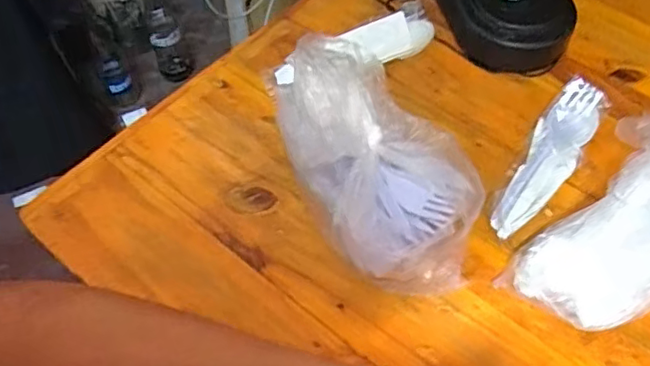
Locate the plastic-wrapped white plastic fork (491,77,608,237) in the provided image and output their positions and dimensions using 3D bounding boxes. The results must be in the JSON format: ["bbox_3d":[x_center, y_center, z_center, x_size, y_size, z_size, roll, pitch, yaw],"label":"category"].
[{"bbox_3d":[0.176,-0.019,0.471,0.039,0.026,0.156,30,63,19],"label":"plastic-wrapped white plastic fork"}]

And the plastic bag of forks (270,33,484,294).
[{"bbox_3d":[0.037,-0.017,0.431,0.105,0.093,0.184,-32,62,-17],"label":"plastic bag of forks"}]

